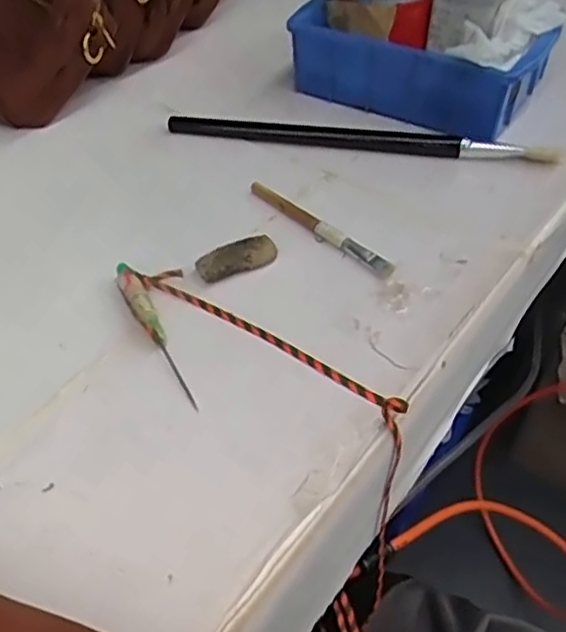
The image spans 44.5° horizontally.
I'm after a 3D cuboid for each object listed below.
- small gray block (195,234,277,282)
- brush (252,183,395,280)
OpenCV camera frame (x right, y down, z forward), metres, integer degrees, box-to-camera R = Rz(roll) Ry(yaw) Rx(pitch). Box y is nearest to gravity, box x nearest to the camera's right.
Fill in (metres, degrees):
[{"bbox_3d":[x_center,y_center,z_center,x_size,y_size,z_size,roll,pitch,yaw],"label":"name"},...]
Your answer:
[{"bbox_3d":[-0.029,-0.038,0.440,0.051,0.009,0.019,-20,47,-16],"label":"small gray block"},{"bbox_3d":[0.023,-0.061,0.464,0.011,0.007,0.129,-35,53,-27],"label":"brush"}]

